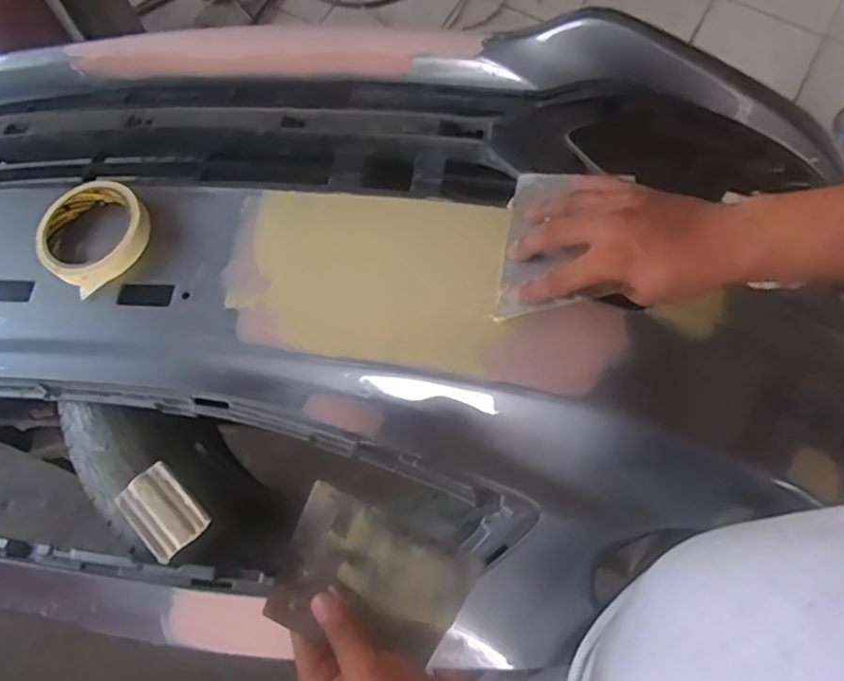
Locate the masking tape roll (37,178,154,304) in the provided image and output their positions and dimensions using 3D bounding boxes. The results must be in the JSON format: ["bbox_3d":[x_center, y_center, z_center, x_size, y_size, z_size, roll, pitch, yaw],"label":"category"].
[{"bbox_3d":[-0.288,-0.093,0.574,0.099,0.030,0.093,0,71,1],"label":"masking tape roll"}]

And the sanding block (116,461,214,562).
[{"bbox_3d":[-0.208,0.137,0.522,0.046,0.014,0.069,-42,76,-12],"label":"sanding block"}]

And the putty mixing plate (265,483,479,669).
[{"bbox_3d":[-0.033,0.152,0.414,0.116,0.008,0.086,27,62,6],"label":"putty mixing plate"}]

